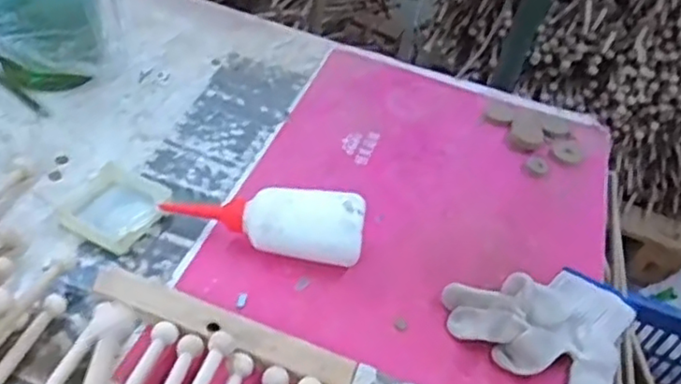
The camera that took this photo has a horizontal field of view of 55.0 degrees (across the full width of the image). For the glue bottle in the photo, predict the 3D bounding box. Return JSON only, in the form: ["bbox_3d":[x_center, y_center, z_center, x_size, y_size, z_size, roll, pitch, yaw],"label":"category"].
[{"bbox_3d":[-0.068,0.024,0.568,0.175,0.060,0.046,12,42,0],"label":"glue bottle"}]

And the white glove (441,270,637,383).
[{"bbox_3d":[0.177,0.098,0.554,0.150,0.040,0.131,32,46,21],"label":"white glove"}]

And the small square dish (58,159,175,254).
[{"bbox_3d":[-0.201,0.011,0.587,0.076,0.013,0.086,24,43,11],"label":"small square dish"}]

